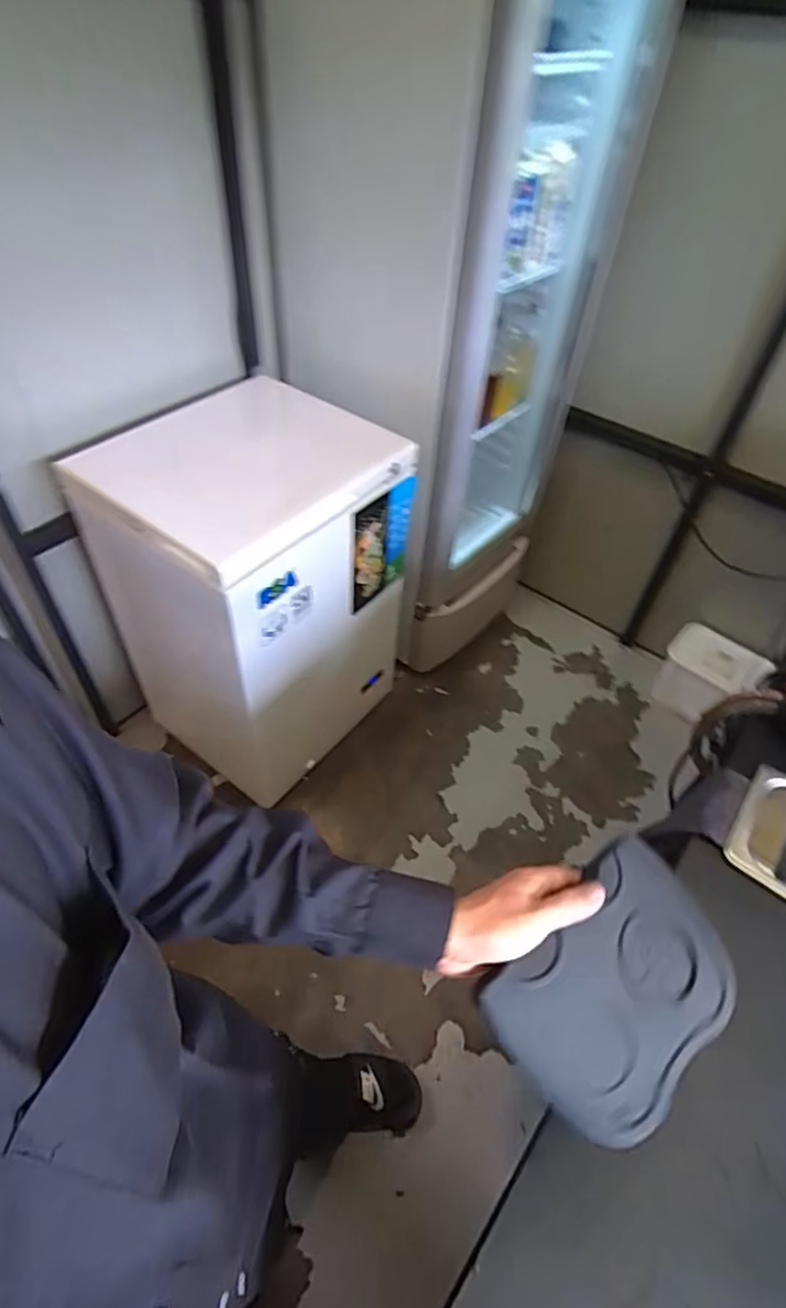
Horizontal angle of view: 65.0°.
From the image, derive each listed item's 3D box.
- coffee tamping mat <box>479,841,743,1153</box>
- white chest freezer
[{"bbox_3d":[0.178,0.262,0.486,0.200,0.011,0.145,-33,76,-27],"label":"coffee tamping mat"},{"bbox_3d":[-0.322,-0.151,1.505,0.472,0.779,0.561,33,54,24],"label":"white chest freezer"}]

